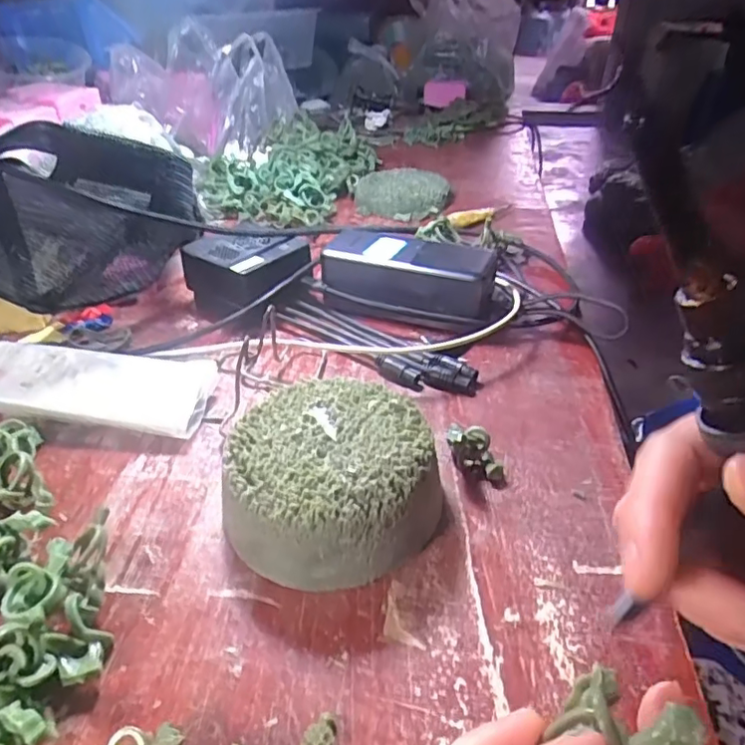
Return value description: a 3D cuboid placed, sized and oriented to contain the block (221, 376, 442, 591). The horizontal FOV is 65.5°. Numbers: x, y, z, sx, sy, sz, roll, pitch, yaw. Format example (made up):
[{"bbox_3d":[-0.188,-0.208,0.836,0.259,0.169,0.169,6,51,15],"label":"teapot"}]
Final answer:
[{"bbox_3d":[-0.019,0.052,0.289,0.101,0.046,0.096,0,36,0],"label":"block"}]

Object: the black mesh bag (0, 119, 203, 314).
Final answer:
[{"bbox_3d":[-0.215,-0.100,0.389,0.176,0.133,0.079,7,38,9],"label":"black mesh bag"}]

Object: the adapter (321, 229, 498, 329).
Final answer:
[{"bbox_3d":[0.028,-0.072,0.456,0.128,0.053,0.056,13,38,17],"label":"adapter"}]

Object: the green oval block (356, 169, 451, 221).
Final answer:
[{"bbox_3d":[0.033,-0.203,0.649,0.091,0.028,0.079,19,40,24],"label":"green oval block"}]

